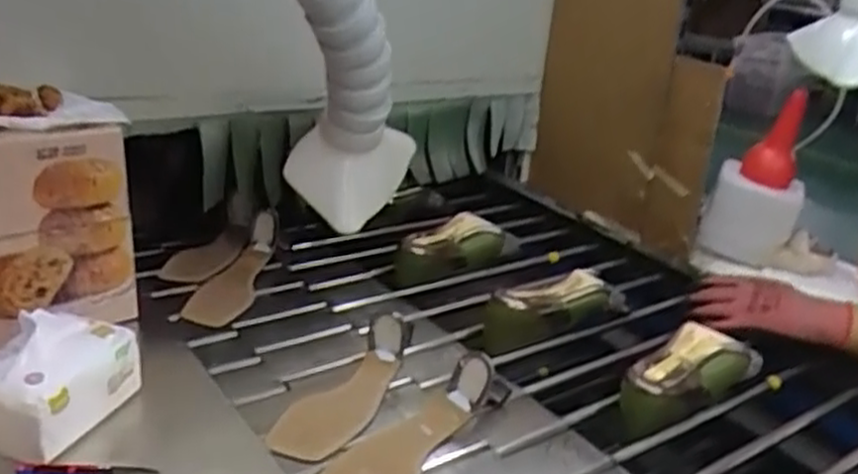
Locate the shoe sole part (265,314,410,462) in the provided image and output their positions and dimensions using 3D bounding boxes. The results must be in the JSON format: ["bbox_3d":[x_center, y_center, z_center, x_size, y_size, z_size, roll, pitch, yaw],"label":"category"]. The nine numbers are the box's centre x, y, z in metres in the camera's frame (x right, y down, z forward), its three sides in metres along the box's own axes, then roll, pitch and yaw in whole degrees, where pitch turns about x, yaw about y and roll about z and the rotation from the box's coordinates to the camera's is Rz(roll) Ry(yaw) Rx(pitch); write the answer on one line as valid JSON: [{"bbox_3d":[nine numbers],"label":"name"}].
[{"bbox_3d":[-0.089,0.145,0.818,0.081,0.053,0.246,12,22,13],"label":"shoe sole part"}]

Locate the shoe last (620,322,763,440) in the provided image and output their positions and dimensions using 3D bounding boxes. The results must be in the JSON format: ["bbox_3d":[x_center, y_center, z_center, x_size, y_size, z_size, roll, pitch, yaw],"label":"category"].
[{"bbox_3d":[0.291,0.164,0.866,0.202,0.068,0.067,-8,28,-35],"label":"shoe last"}]

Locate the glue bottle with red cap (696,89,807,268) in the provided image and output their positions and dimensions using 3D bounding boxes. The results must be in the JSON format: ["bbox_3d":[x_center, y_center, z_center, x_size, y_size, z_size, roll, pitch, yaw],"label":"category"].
[{"bbox_3d":[0.498,-0.092,1.135,0.115,0.241,0.095,25,26,26],"label":"glue bottle with red cap"}]

